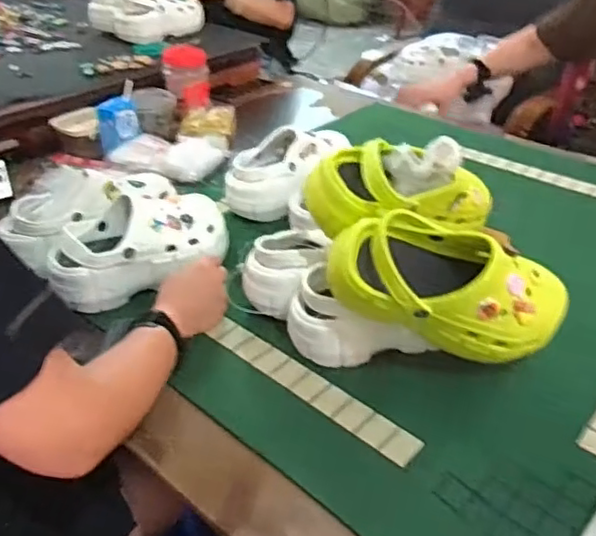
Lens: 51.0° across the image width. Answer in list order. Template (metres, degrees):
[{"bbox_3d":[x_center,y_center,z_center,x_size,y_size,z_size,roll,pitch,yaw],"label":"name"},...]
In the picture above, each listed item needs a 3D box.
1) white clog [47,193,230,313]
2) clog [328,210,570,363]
[{"bbox_3d":[-0.213,-0.034,0.847,0.243,0.090,0.116,-24,42,-30],"label":"white clog"},{"bbox_3d":[0.163,0.016,0.664,0.262,0.128,0.110,18,35,-8],"label":"clog"}]

